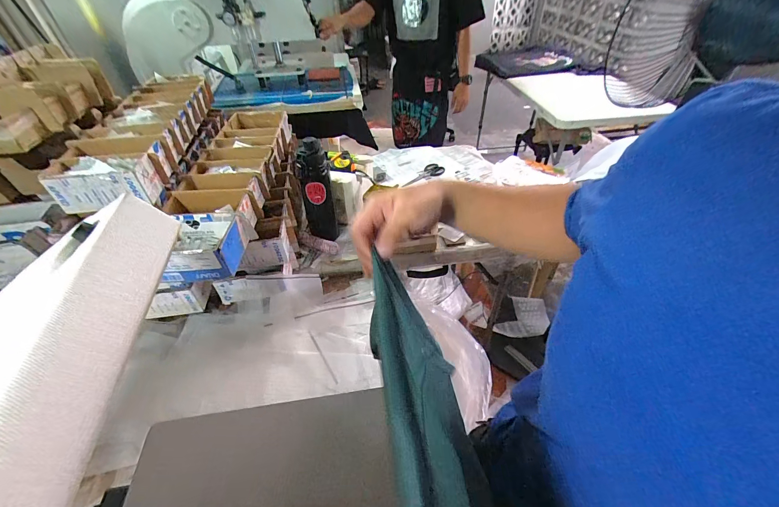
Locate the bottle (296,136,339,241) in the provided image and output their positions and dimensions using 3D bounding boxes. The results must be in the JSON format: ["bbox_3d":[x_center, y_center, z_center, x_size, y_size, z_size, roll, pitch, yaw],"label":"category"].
[{"bbox_3d":[-0.184,-0.146,0.848,0.075,0.288,0.072,-12,44,-9],"label":"bottle"}]

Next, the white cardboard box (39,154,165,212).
[{"bbox_3d":[-0.539,-0.135,0.626,0.153,0.073,0.094,-4,44,-1],"label":"white cardboard box"}]

